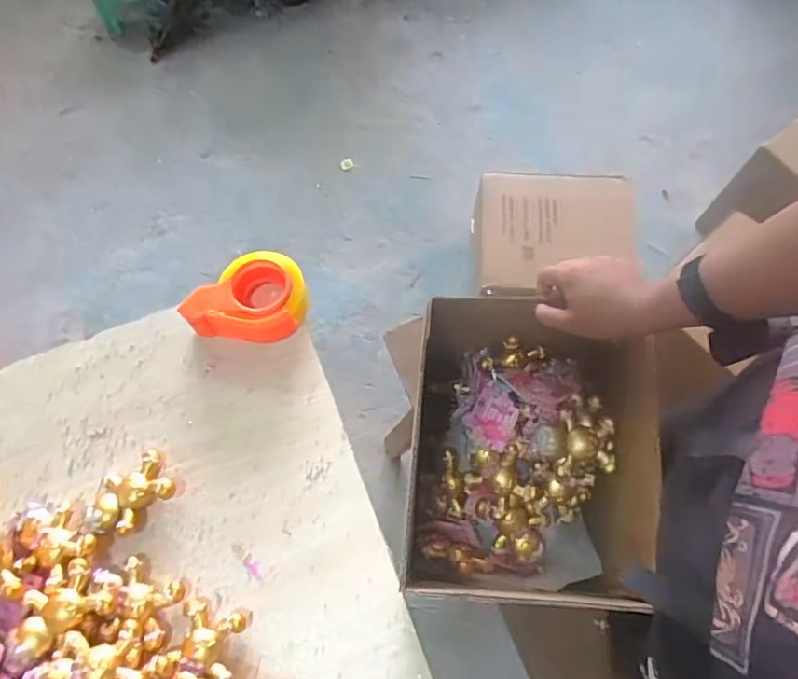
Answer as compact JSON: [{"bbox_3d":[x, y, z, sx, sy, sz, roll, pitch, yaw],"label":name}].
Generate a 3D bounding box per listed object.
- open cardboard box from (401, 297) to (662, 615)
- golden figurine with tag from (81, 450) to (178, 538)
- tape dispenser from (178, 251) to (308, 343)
[{"bbox_3d":[0.157,0.154,0.731,0.250,0.287,0.327,4,68,3],"label":"open cardboard box"},{"bbox_3d":[-0.329,0.191,0.681,0.106,0.035,0.080,-37,72,-13],"label":"golden figurine with tag"},{"bbox_3d":[-0.202,-0.061,0.759,0.148,0.068,0.117,3,68,3],"label":"tape dispenser"}]

